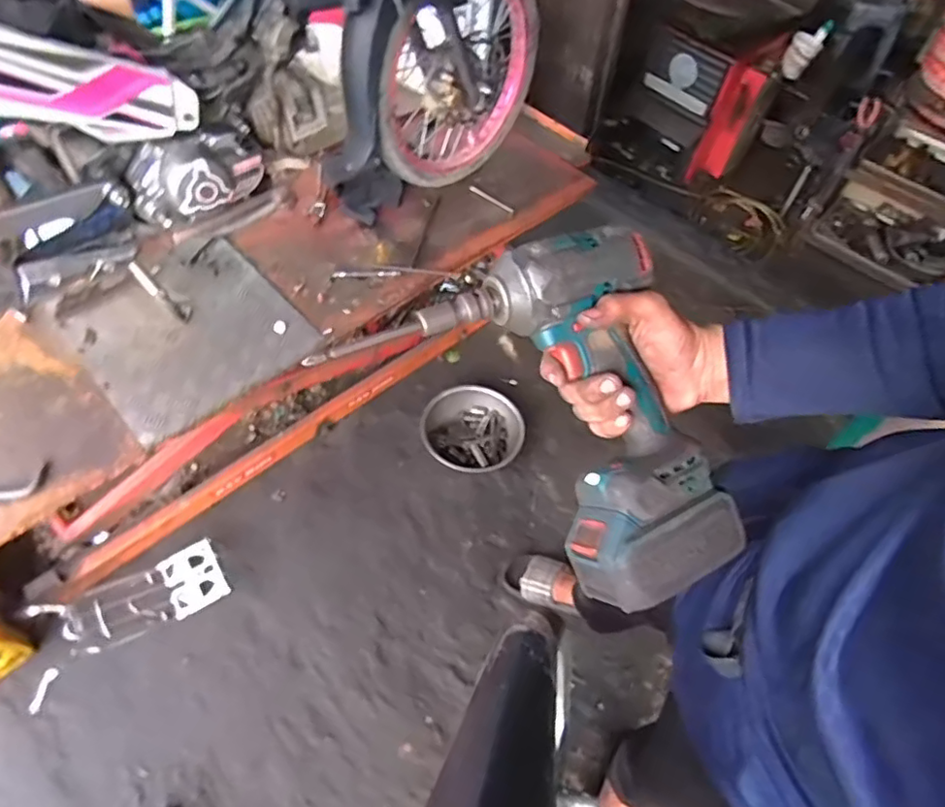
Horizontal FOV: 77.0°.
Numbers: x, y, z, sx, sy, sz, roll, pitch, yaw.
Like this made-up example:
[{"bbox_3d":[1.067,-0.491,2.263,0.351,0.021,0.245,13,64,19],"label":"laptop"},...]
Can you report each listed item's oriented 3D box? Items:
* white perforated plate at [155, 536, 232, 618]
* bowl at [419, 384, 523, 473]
[{"bbox_3d":[-0.631,0.393,1.342,0.120,0.018,0.149,-27,62,-21],"label":"white perforated plate"},{"bbox_3d":[0.000,0.073,1.622,0.278,0.082,0.254,2,55,-3],"label":"bowl"}]

